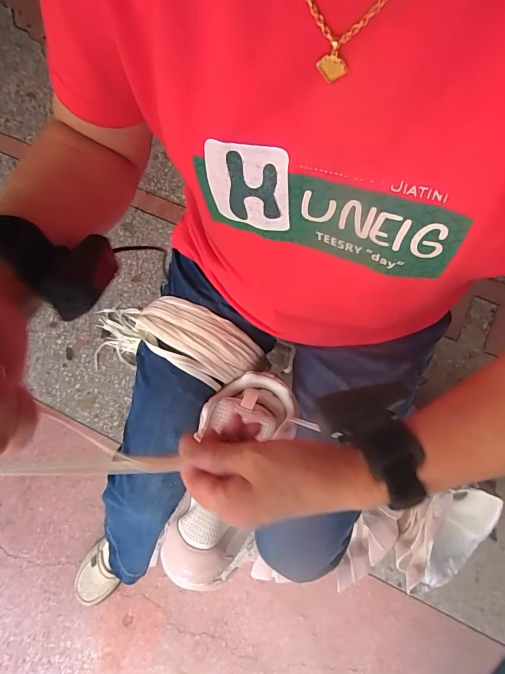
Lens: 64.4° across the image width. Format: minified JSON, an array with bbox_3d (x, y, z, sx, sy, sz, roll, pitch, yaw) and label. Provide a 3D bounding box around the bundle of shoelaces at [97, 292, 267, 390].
[{"bbox_3d":[-0.088,0.004,0.486,0.194,0.048,0.089,10,76,4],"label":"bundle of shoelaces"}]

